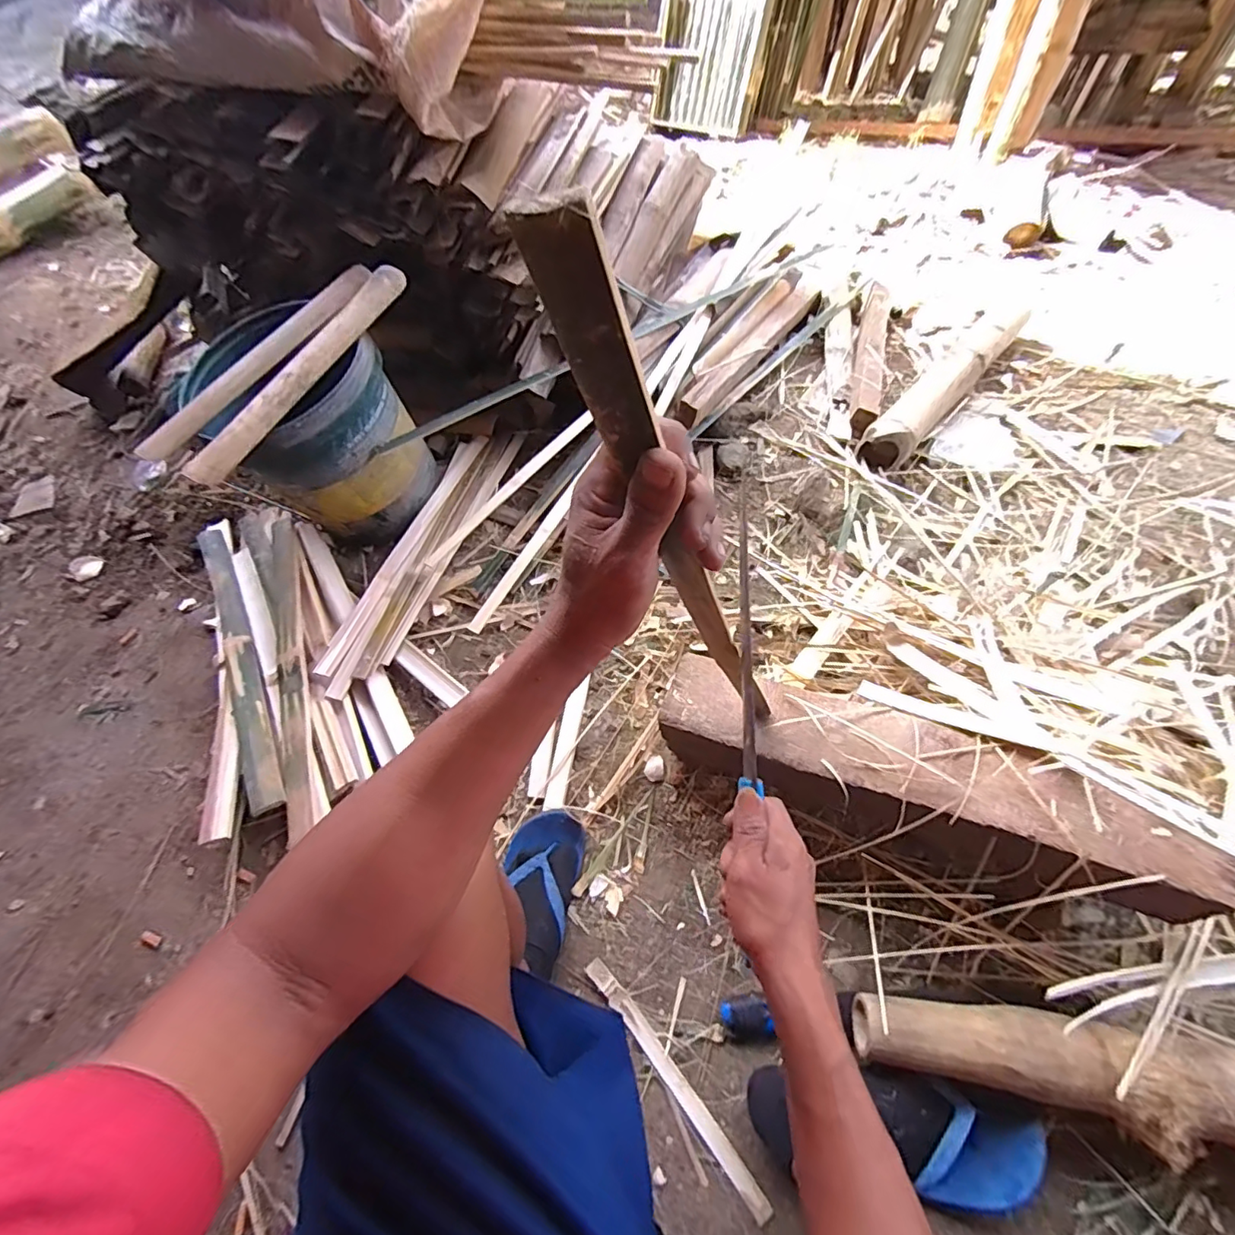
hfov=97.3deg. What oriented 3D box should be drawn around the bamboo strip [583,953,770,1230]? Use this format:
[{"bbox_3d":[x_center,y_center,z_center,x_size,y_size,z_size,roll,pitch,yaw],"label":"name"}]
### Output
[{"bbox_3d":[0.063,0.524,0.621,0.024,0.012,0.286,-36,64,-20],"label":"bamboo strip"}]

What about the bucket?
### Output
[{"bbox_3d":[-0.528,-0.330,0.949,0.281,0.342,0.275,38,70,21],"label":"bucket"}]

